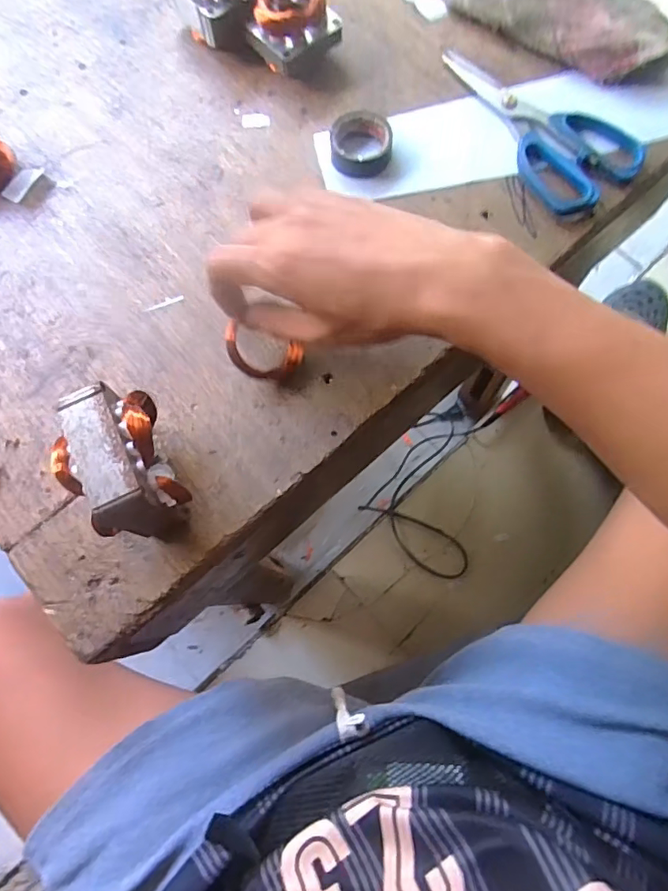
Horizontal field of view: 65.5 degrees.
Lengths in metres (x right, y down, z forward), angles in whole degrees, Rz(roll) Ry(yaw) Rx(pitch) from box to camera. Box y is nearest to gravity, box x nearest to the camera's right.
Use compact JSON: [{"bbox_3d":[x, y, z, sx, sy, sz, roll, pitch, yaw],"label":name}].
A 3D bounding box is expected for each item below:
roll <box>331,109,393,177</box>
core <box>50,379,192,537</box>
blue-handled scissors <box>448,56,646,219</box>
[{"bbox_3d":[0.021,-0.229,0.395,0.046,0.018,0.046,-1,74,2],"label":"roll"},{"bbox_3d":[-0.117,0.013,0.300,0.052,0.076,0.077,-29,75,-6],"label":"core"},{"bbox_3d":[0.155,-0.253,0.398,0.084,0.011,0.173,-31,75,-7],"label":"blue-handled scissors"}]

